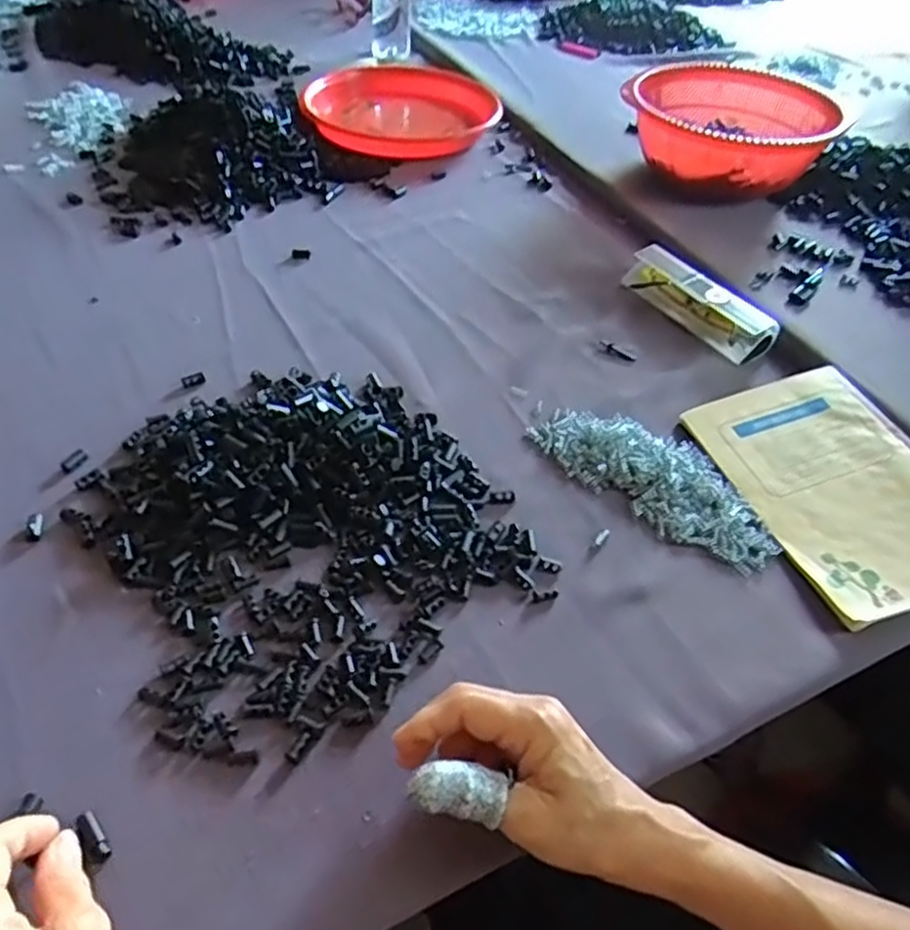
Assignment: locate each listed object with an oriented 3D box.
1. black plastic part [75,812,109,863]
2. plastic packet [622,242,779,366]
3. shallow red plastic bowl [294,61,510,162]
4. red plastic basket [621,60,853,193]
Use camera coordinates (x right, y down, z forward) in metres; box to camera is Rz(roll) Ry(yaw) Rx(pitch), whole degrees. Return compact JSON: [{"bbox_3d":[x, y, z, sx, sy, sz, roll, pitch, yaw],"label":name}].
[{"bbox_3d":[-0.176,0.180,0.355,0.008,0.004,0.027,-30,56,-28],"label":"black plastic part"},{"bbox_3d":[0.224,-0.155,0.675,0.044,0.035,0.153,-24,51,-24],"label":"plastic packet"},{"bbox_3d":[-0.067,-0.451,0.933,0.246,0.054,0.173,0,45,-3],"label":"shallow red plastic bowl"},{"bbox_3d":[0.305,-0.376,0.838,0.209,0.096,0.206,2,46,-2],"label":"red plastic basket"}]

